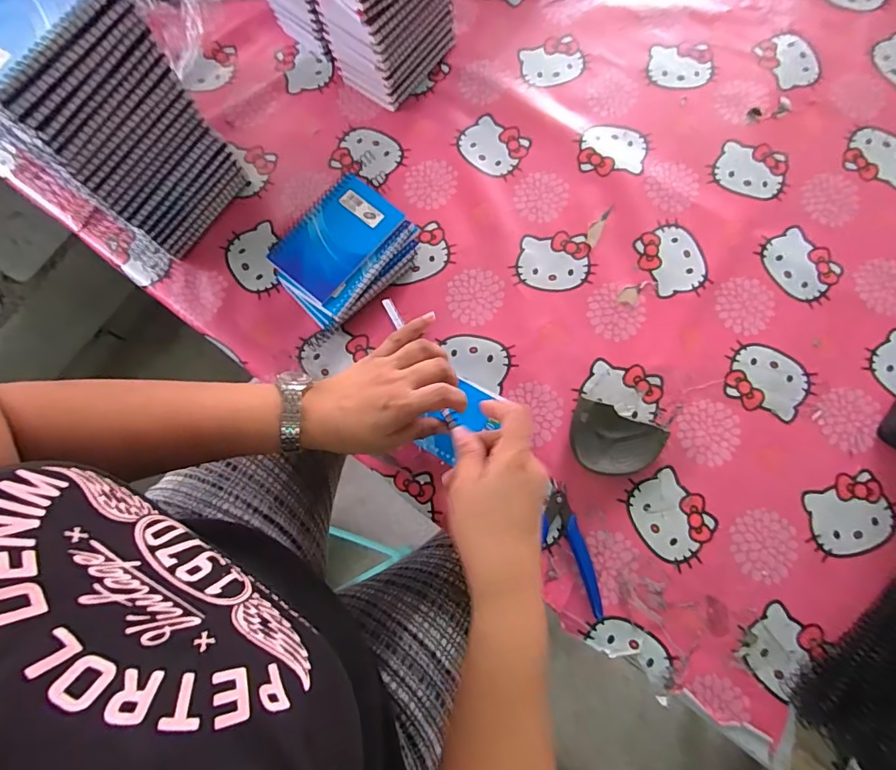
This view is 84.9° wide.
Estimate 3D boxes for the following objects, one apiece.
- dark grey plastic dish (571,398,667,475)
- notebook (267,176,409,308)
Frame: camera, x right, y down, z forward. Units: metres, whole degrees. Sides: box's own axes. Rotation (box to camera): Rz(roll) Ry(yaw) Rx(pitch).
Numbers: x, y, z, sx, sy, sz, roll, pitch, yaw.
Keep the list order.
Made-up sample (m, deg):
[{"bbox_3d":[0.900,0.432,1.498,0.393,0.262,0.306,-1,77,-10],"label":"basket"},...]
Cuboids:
[{"bbox_3d":[0.167,0.056,0.486,0.091,0.029,0.067,7,76,4],"label":"dark grey plastic dish"},{"bbox_3d":[-0.118,-0.158,0.518,0.084,0.010,0.131,38,80,11],"label":"notebook"}]

